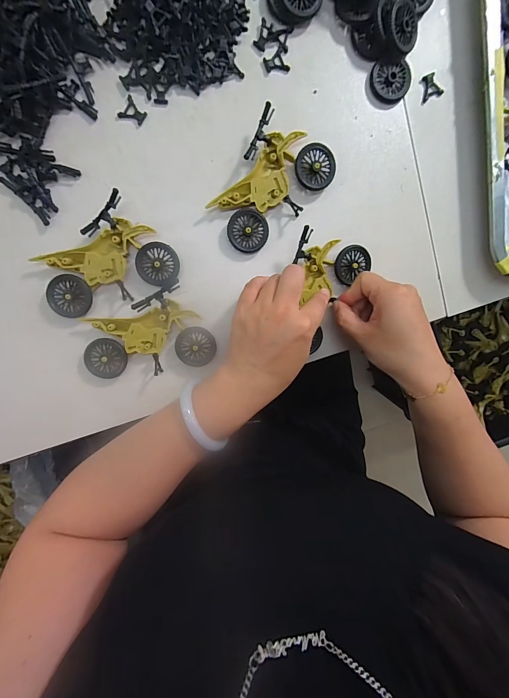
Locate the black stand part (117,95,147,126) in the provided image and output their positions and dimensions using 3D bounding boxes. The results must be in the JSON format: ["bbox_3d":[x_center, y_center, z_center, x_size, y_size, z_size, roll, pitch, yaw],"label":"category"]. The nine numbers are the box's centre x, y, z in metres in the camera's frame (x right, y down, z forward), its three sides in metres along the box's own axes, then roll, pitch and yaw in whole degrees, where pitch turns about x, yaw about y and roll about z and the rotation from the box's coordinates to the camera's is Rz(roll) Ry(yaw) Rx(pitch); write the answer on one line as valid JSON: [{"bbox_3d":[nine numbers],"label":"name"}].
[{"bbox_3d":[-0.105,-0.203,0.264,0.020,0.004,0.020,34,94,-9],"label":"black stand part"}]

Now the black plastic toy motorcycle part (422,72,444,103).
[{"bbox_3d":[0.167,-0.247,0.290,0.020,0.004,0.019,-25,100,-1],"label":"black plastic toy motorcycle part"}]

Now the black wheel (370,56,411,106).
[{"bbox_3d":[0.125,-0.246,0.282,0.036,0.006,0.034,-1,98,-5],"label":"black wheel"}]

